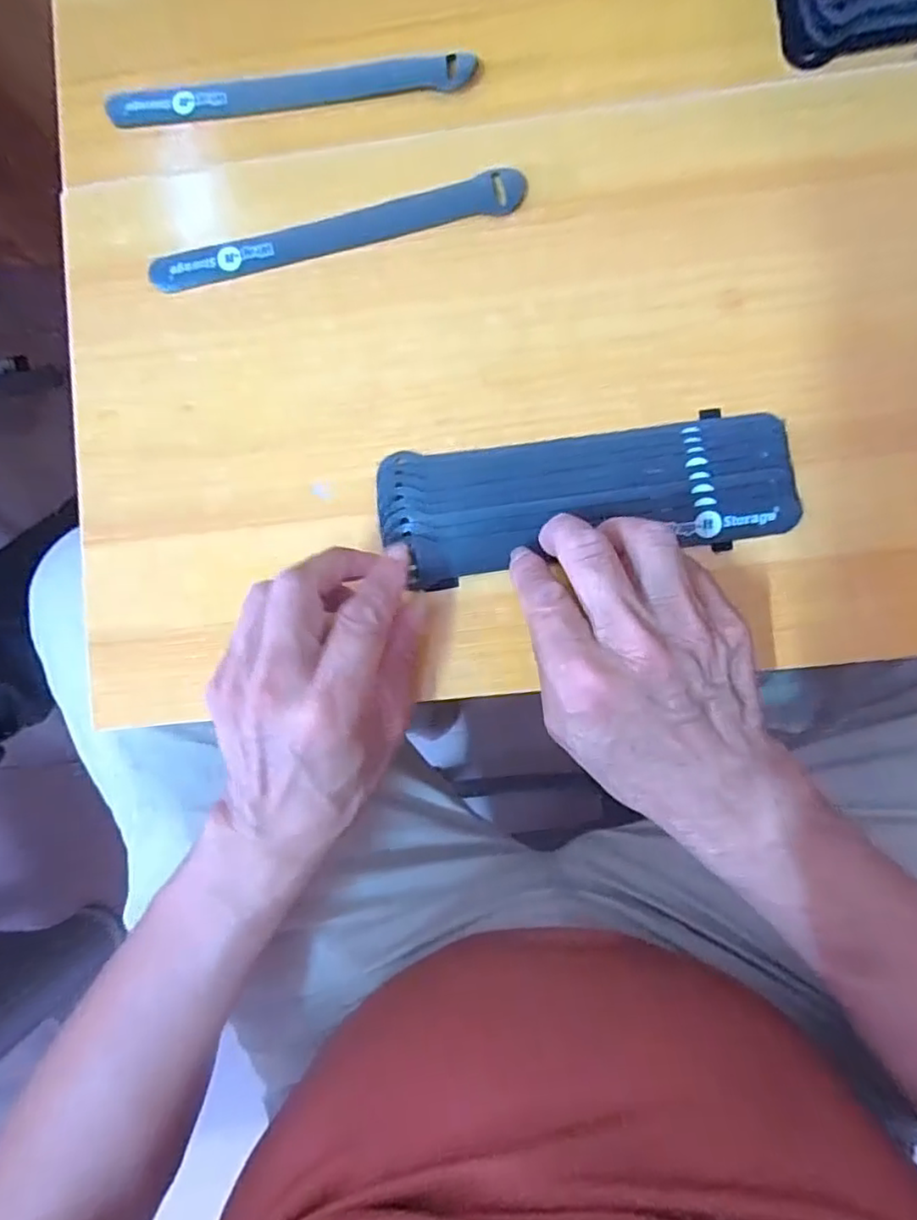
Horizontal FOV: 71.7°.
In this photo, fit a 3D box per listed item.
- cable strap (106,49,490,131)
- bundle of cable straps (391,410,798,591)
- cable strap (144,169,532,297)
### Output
[{"bbox_3d":[-0.092,-0.280,0.341,0.199,0.010,0.021,-2,88,4],"label":"cable strap"},{"bbox_3d":[0.062,-0.056,0.318,0.199,0.013,0.067,-7,88,5],"label":"bundle of cable straps"},{"bbox_3d":[-0.065,-0.201,0.338,0.199,0.007,0.023,-12,88,3],"label":"cable strap"}]

